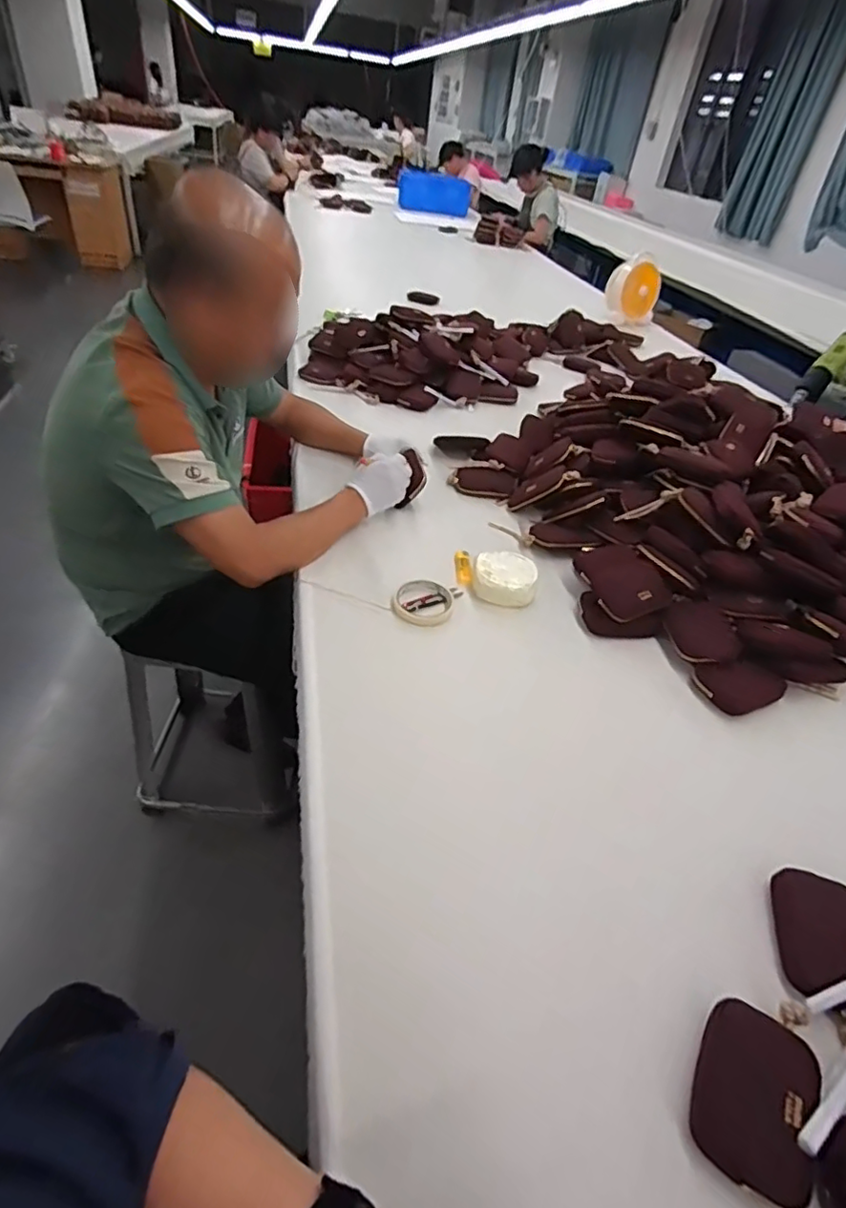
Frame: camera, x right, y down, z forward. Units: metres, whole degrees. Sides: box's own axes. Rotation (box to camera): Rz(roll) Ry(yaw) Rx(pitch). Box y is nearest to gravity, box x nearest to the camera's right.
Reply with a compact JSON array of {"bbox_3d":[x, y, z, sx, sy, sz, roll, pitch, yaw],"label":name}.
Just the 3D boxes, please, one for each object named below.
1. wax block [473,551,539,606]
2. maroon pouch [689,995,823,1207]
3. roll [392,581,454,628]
[{"bbox_3d":[0.128,-0.043,0.907,0.099,0.043,0.096,12,40,4],"label":"wax block"},{"bbox_3d":[0.256,0.378,0.447,0.078,0.030,0.113,27,43,21],"label":"maroon pouch"},{"bbox_3d":[0.001,-0.002,0.866,0.088,0.012,0.086,5,40,-4],"label":"roll"}]

